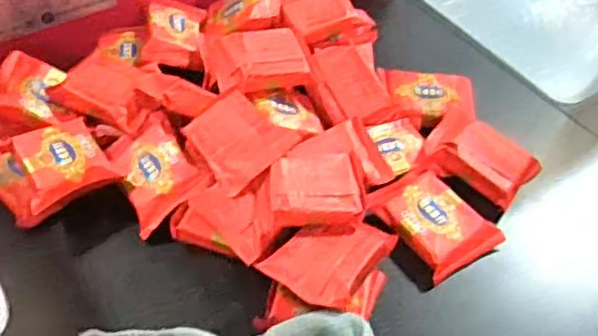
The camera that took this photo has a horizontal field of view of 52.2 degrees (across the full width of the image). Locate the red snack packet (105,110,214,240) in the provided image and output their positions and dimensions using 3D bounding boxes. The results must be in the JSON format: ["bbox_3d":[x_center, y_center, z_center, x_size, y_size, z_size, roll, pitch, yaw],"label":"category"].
[{"bbox_3d":[-0.116,0.003,0.496,0.065,0.027,0.088,-37,64,-1],"label":"red snack packet"}]

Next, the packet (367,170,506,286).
[{"bbox_3d":[0.107,0.040,0.482,0.065,0.017,0.086,-28,58,-25],"label":"packet"}]

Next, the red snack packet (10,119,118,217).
[{"bbox_3d":[-0.189,-0.008,0.483,0.066,0.016,0.073,-27,57,-25],"label":"red snack packet"}]

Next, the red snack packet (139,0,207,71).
[{"bbox_3d":[-0.125,-0.136,0.607,0.058,0.025,0.090,10,52,-22],"label":"red snack packet"}]

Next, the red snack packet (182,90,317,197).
[{"bbox_3d":[-0.047,-0.029,0.470,0.067,0.019,0.081,-31,59,-27],"label":"red snack packet"}]

